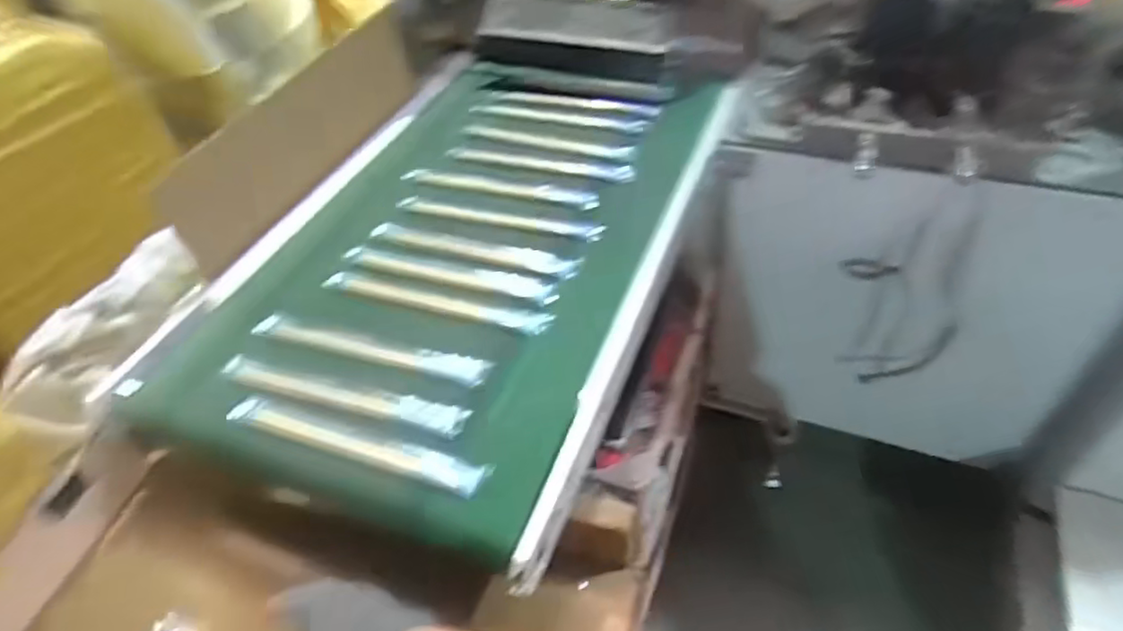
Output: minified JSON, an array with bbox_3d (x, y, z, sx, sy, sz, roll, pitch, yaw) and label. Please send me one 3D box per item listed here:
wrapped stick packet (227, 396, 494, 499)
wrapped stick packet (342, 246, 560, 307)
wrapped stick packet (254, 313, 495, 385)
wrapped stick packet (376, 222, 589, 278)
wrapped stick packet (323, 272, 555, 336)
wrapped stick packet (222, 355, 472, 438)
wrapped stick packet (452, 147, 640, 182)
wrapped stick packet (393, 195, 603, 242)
[{"bbox_3d":[-0.163,0.099,0.511,0.224,0.008,0.026,12,50,17],"label":"wrapped stick packet"},{"bbox_3d":[-0.111,-0.043,0.645,0.233,0.009,0.029,14,50,18],"label":"wrapped stick packet"},{"bbox_3d":[-0.170,0.029,0.577,0.229,0.008,0.027,11,49,16],"label":"wrapped stick packet"},{"bbox_3d":[-0.090,-0.069,0.666,0.233,0.010,0.029,14,50,19],"label":"wrapped stick packet"},{"bbox_3d":[-0.121,-0.013,0.617,0.237,0.009,0.026,12,50,17],"label":"wrapped stick packet"},{"bbox_3d":[-0.184,0.065,0.541,0.225,0.008,0.026,10,49,16],"label":"wrapped stick packet"},{"bbox_3d":[-0.025,-0.178,0.750,0.227,0.007,0.027,12,50,17],"label":"wrapped stick packet"},{"bbox_3d":[-0.066,-0.105,0.690,0.235,0.012,0.028,13,50,18],"label":"wrapped stick packet"}]

